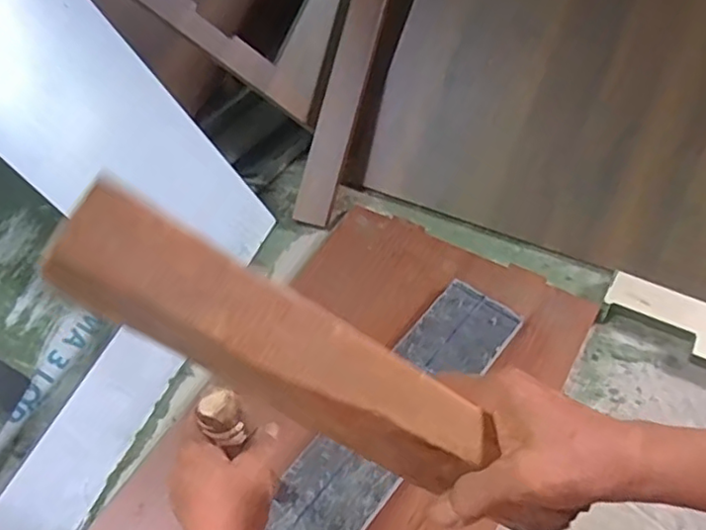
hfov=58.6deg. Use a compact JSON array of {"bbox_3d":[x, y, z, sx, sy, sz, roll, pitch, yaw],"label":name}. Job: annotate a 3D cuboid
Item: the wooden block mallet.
[{"bbox_3d":[-0.030,0.044,0.300,0.226,0.033,0.049,34,53,-21],"label":"wooden block mallet"}]

